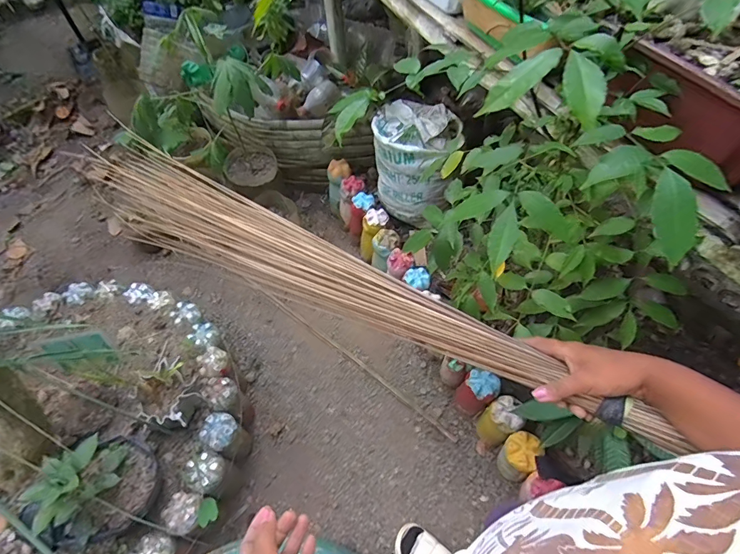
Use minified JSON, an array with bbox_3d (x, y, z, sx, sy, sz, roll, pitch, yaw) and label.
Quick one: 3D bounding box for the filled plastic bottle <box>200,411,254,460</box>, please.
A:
[{"bbox_3d":[-0.378,0.433,1.100,0.084,0.214,0.084,-1,56,1],"label":"filled plastic bottle"}]

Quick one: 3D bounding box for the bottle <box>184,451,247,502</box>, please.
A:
[{"bbox_3d":[-0.388,0.511,1.044,0.079,0.209,0.088,18,58,13],"label":"bottle"}]

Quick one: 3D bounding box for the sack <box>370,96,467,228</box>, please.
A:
[{"bbox_3d":[0.148,-0.377,1.360,0.260,0.316,0.256,4,56,4],"label":"sack"}]

